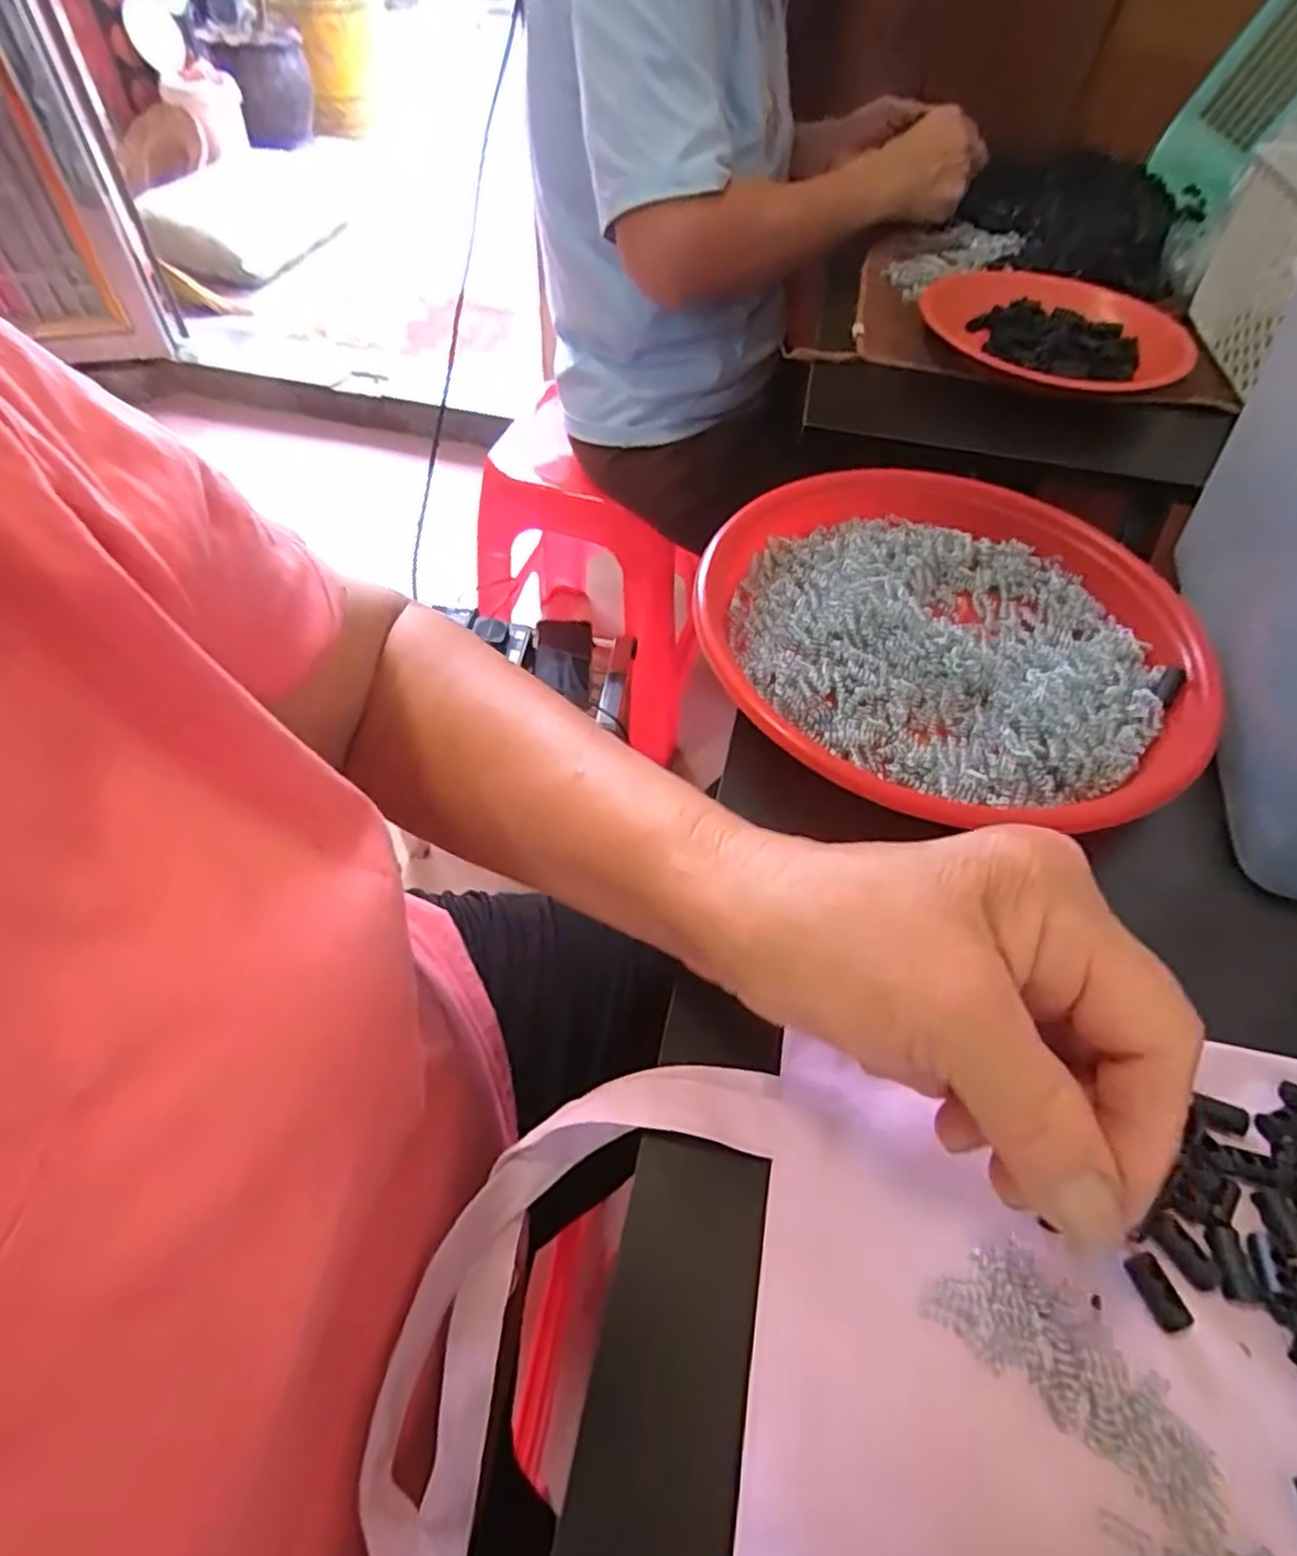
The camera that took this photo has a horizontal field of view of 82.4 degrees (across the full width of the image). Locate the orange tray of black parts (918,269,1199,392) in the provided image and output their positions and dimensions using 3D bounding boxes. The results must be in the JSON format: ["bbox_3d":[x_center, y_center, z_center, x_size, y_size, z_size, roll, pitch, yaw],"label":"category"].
[{"bbox_3d":[0.309,-0.348,0.576,0.184,0.025,0.186,-35,62,-26],"label":"orange tray of black parts"}]

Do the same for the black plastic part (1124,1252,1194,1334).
[{"bbox_3d":[0.146,0.148,0.212,0.008,0.007,0.019,-13,57,-15],"label":"black plastic part"}]

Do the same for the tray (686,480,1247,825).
[{"bbox_3d":[0.146,-0.075,0.365,0.237,0.026,0.218,9,54,1],"label":"tray"}]

